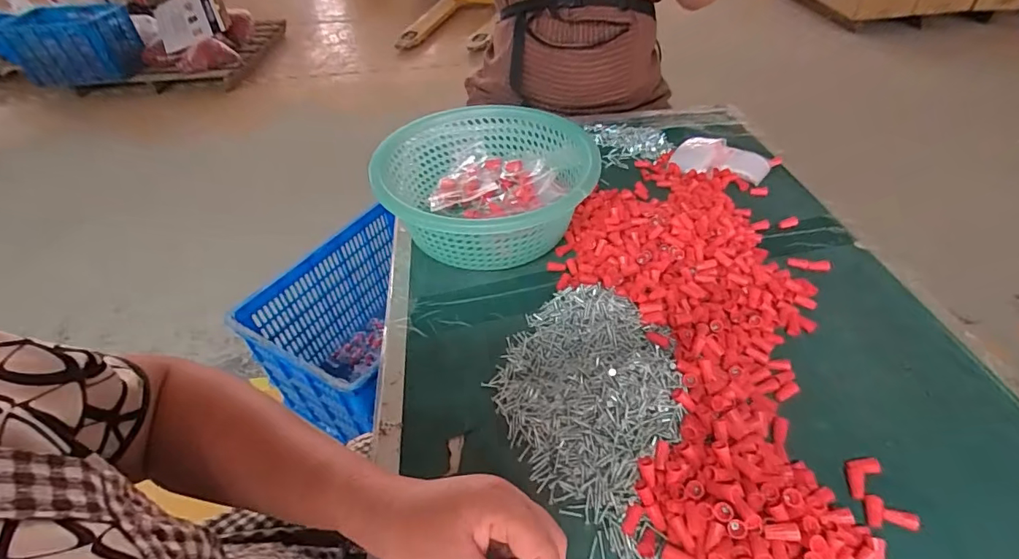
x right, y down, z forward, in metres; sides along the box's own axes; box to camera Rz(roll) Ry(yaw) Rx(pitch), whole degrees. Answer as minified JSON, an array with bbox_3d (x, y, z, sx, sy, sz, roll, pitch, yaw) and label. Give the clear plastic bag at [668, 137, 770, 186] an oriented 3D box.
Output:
[{"bbox_3d":[0.319,-0.178,0.722,0.135,0.033,0.094,16,46,19],"label":"clear plastic bag"}]

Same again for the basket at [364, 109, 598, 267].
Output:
[{"bbox_3d":[-0.029,-0.118,0.616,0.251,0.106,0.265,-1,43,1],"label":"basket"}]

